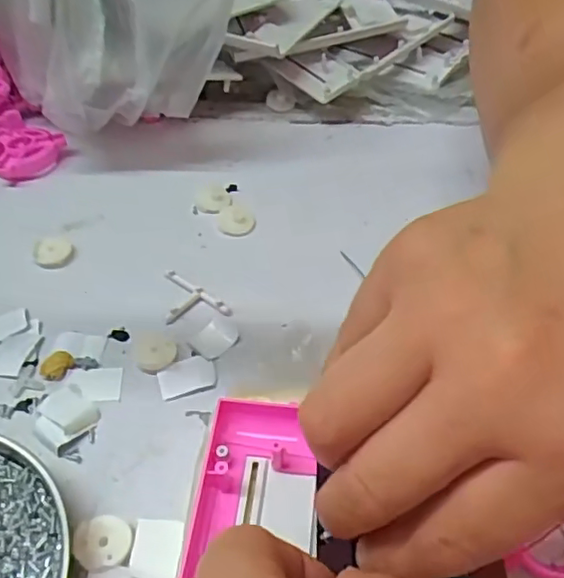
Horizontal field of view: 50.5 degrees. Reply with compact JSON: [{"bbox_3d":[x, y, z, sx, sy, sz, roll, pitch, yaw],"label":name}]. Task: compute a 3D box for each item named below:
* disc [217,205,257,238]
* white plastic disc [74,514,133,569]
[{"bbox_3d":[-0.030,-0.046,0.393,0.025,0.008,0.025,-1,47,1],"label":"disc"},{"bbox_3d":[-0.075,0.106,0.252,0.023,0.005,0.022,-1,47,1],"label":"white plastic disc"}]

